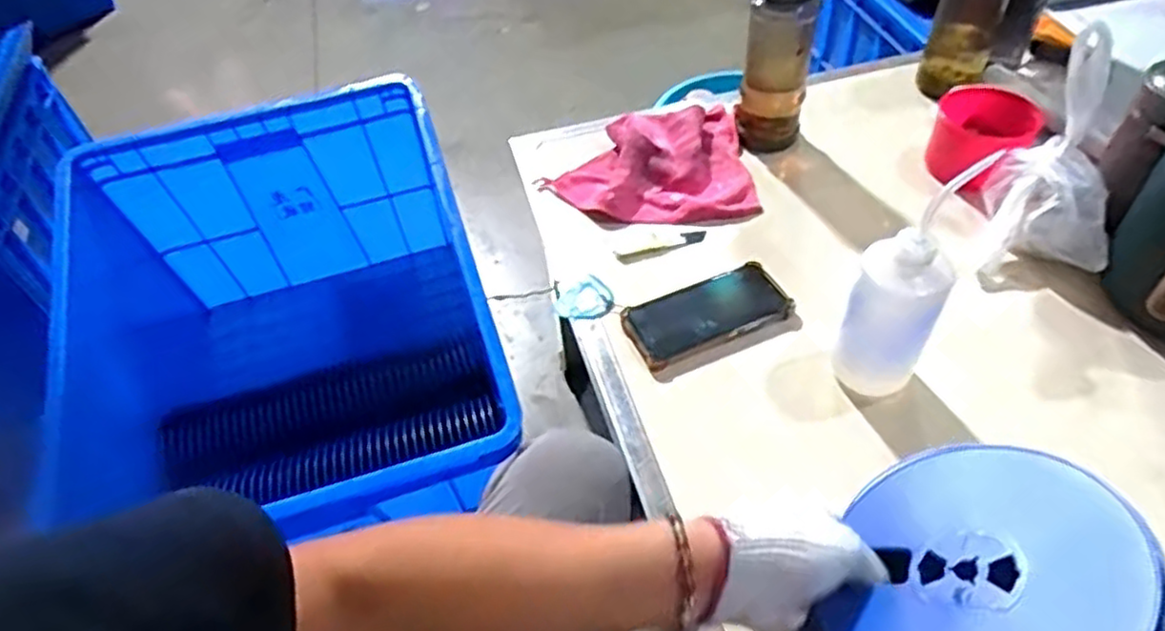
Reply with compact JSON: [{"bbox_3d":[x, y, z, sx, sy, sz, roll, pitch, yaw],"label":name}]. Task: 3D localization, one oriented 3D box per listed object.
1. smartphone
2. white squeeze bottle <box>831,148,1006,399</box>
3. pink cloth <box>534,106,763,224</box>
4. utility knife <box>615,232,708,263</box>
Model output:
[{"bbox_3d":[0.124,-0.003,0.718,0.162,0.013,0.077,-21,49,-13],"label":"smartphone"},{"bbox_3d":[0.258,-0.019,0.582,0.071,0.199,0.070,18,52,21],"label":"white squeeze bottle"},{"bbox_3d":[0.076,-0.187,0.866,0.247,0.045,0.192,-6,47,1],"label":"pink cloth"},{"bbox_3d":[0.089,-0.076,0.795,0.104,0.005,0.021,-14,48,-7],"label":"utility knife"}]

